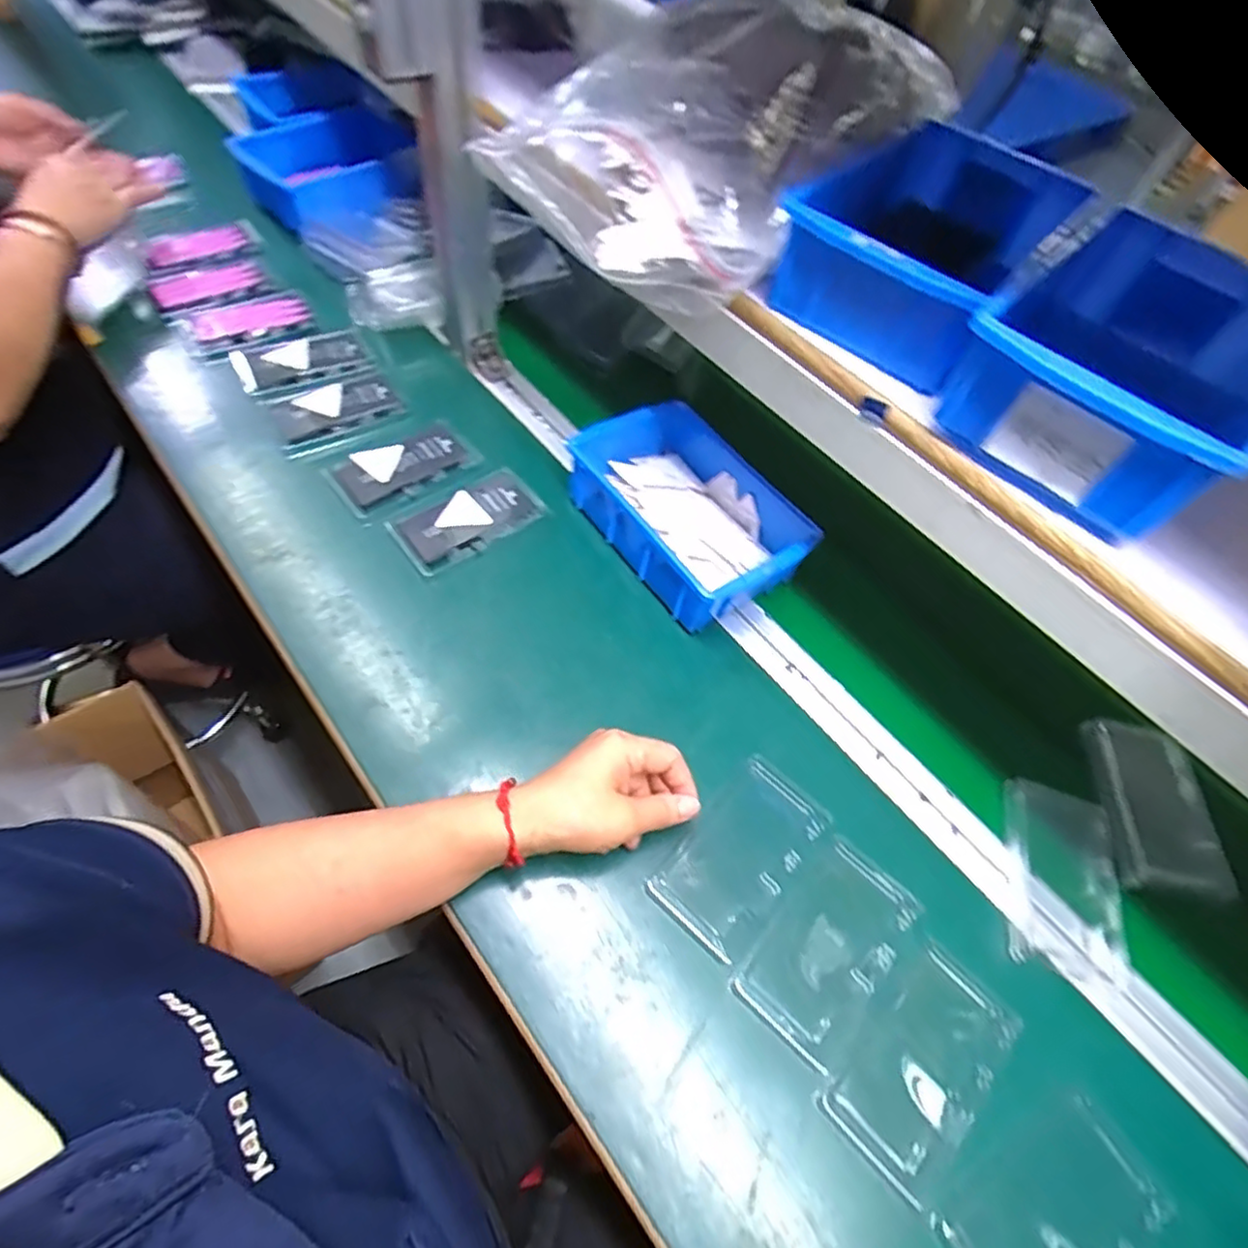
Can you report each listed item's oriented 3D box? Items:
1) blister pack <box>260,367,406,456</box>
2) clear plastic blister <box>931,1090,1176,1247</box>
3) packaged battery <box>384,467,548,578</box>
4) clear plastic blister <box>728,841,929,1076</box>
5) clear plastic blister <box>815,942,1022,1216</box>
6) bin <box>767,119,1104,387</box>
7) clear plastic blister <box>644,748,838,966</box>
[{"bbox_3d":[-0.283,-0.213,0.634,0.116,0.007,0.076,-25,65,-22],"label":"blister pack"},{"bbox_3d":[0.244,0.333,0.368,0.122,0.005,0.075,-26,65,-23],"label":"clear plastic blister"},{"bbox_3d":[-0.138,-0.095,0.585,0.127,0.010,0.068,-31,67,-24],"label":"packaged battery"},{"bbox_3d":[0.136,0.210,0.428,0.074,0.006,0.128,40,61,16],"label":"clear plastic blister"},{"bbox_3d":[0.183,0.268,0.398,0.071,0.004,0.125,42,61,18],"label":"clear plastic blister"},{"bbox_3d":[0.188,-0.230,0.412,0.128,0.089,0.202,40,61,16],"label":"bin"},{"bbox_3d":[0.082,0.158,0.457,0.070,0.011,0.128,39,60,16],"label":"clear plastic blister"}]

